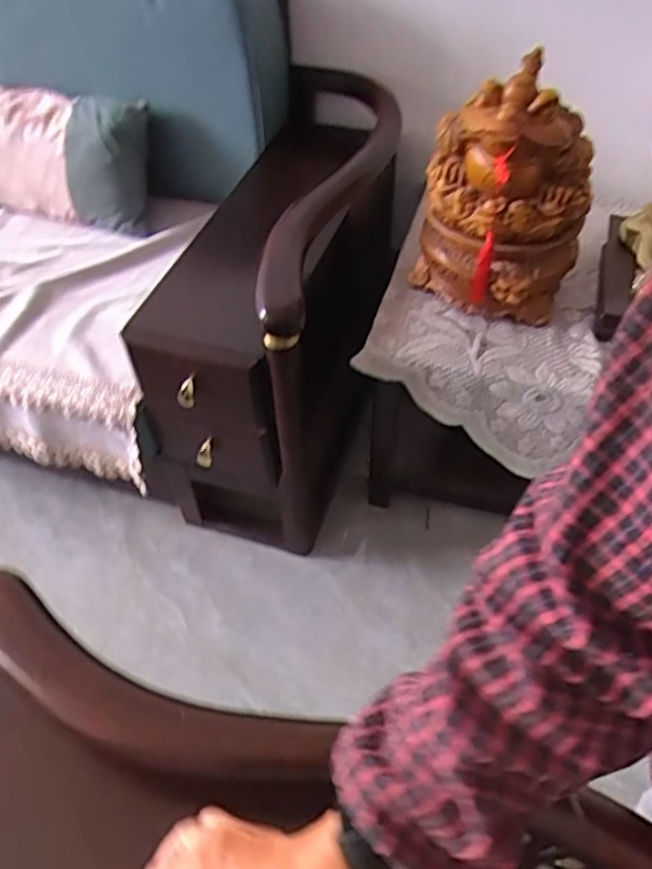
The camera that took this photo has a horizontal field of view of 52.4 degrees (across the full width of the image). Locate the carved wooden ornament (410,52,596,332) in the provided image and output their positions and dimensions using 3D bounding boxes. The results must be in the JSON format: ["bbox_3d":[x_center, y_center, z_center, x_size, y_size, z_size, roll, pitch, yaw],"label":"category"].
[{"bbox_3d":[0.295,-0.387,1.095,0.215,0.359,0.250,-21,53,-16],"label":"carved wooden ornament"}]

